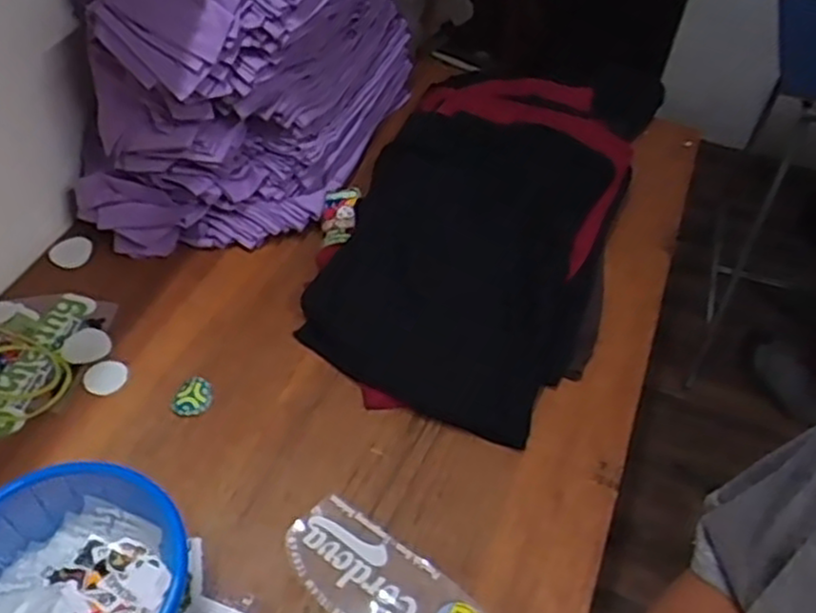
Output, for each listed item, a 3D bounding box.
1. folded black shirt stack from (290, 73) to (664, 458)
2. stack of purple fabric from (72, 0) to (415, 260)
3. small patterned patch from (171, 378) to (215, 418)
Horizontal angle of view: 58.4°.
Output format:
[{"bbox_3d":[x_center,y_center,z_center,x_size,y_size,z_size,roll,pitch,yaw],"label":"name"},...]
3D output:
[{"bbox_3d":[0.132,-0.164,1.132,0.385,0.120,0.721,17,51,10],"label":"folded black shirt stack"},{"bbox_3d":[-0.247,-0.383,1.109,0.345,0.403,0.525,15,50,9],"label":"stack of purple fabric"},{"bbox_3d":[-0.278,0.118,0.948,0.046,0.005,0.057,21,56,5],"label":"small patterned patch"}]

